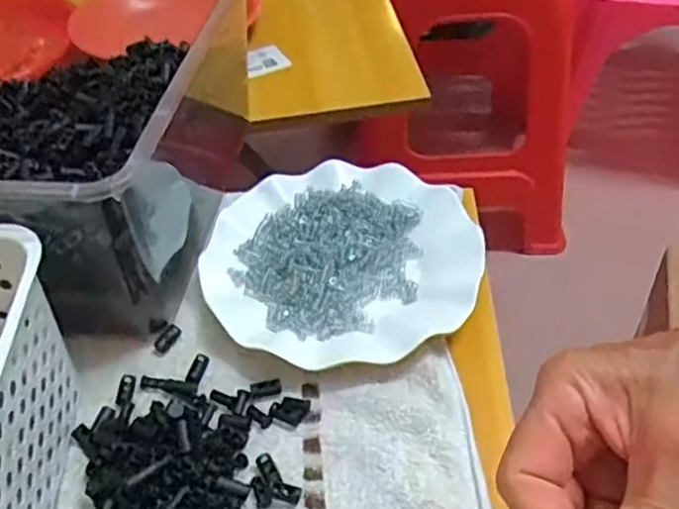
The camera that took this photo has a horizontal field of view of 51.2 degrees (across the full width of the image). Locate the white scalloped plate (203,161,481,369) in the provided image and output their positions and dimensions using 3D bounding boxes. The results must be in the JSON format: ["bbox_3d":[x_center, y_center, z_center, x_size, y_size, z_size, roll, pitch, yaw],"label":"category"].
[{"bbox_3d":[0.002,0.002,0.489,0.182,0.020,0.175,-2,46,2],"label":"white scalloped plate"}]

